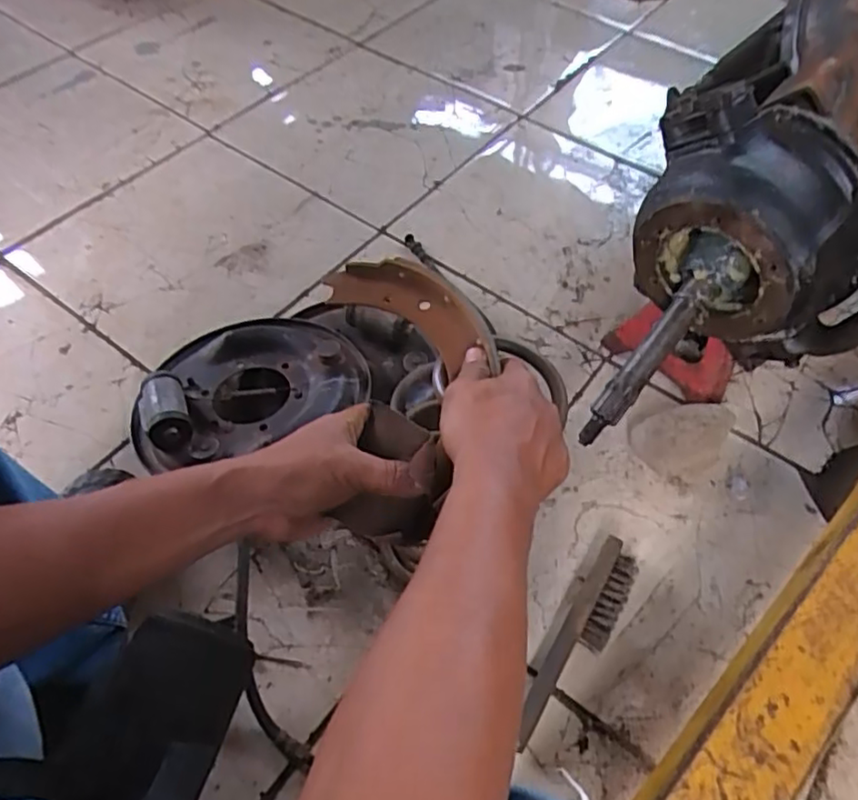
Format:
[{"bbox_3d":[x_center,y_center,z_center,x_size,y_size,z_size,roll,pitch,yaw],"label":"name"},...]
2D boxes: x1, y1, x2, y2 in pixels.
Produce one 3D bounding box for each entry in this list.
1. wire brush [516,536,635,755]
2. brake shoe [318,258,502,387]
[{"bbox_3d":[0.159,0.250,0.681,0.048,0.029,0.222,31,74,20],"label":"wire brush"},{"bbox_3d":[-0.013,-0.073,0.505,0.158,0.044,0.046,28,61,23],"label":"brake shoe"}]

